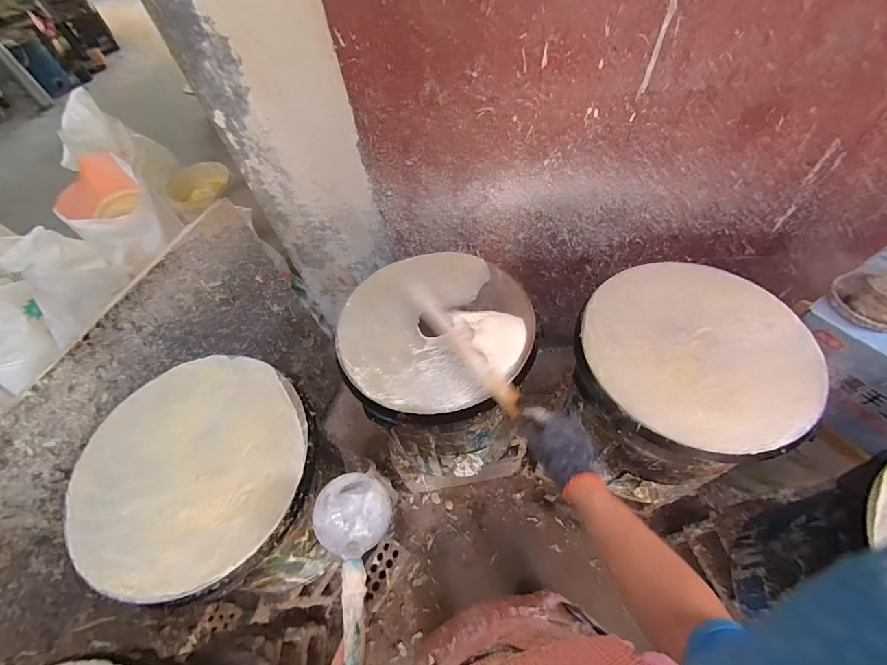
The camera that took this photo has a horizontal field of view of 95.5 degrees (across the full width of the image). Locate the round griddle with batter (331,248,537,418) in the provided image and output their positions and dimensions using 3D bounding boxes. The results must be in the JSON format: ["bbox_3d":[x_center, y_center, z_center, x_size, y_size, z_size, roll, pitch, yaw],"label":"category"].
[{"bbox_3d":[-0.018,-0.023,0.777,0.364,0.048,0.365,-2,57,4],"label":"round griddle with batter"}]

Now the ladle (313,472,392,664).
[{"bbox_3d":[-0.093,0.315,0.440,0.088,0.049,0.310,-12,48,-3],"label":"ladle"}]

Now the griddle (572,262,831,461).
[{"bbox_3d":[0.444,0.028,0.715,0.375,0.042,0.375,-2,57,4],"label":"griddle"}]

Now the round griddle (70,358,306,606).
[{"bbox_3d":[-0.415,0.213,0.672,0.361,0.033,0.366,-2,57,4],"label":"round griddle"}]

